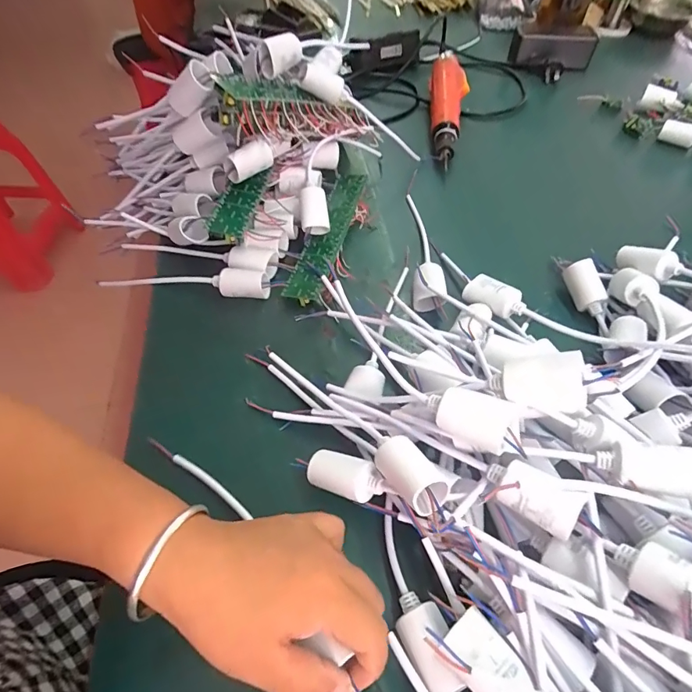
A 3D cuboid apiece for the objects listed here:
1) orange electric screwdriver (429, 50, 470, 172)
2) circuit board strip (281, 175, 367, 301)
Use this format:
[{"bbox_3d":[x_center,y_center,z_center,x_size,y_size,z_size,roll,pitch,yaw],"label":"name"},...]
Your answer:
[{"bbox_3d":[0.148,-0.350,0.633,0.055,0.049,0.248,6,55,5],"label":"orange electric screwdriver"},{"bbox_3d":[-0.019,-0.128,0.485,0.039,0.019,0.204,12,55,10],"label":"circuit board strip"}]

